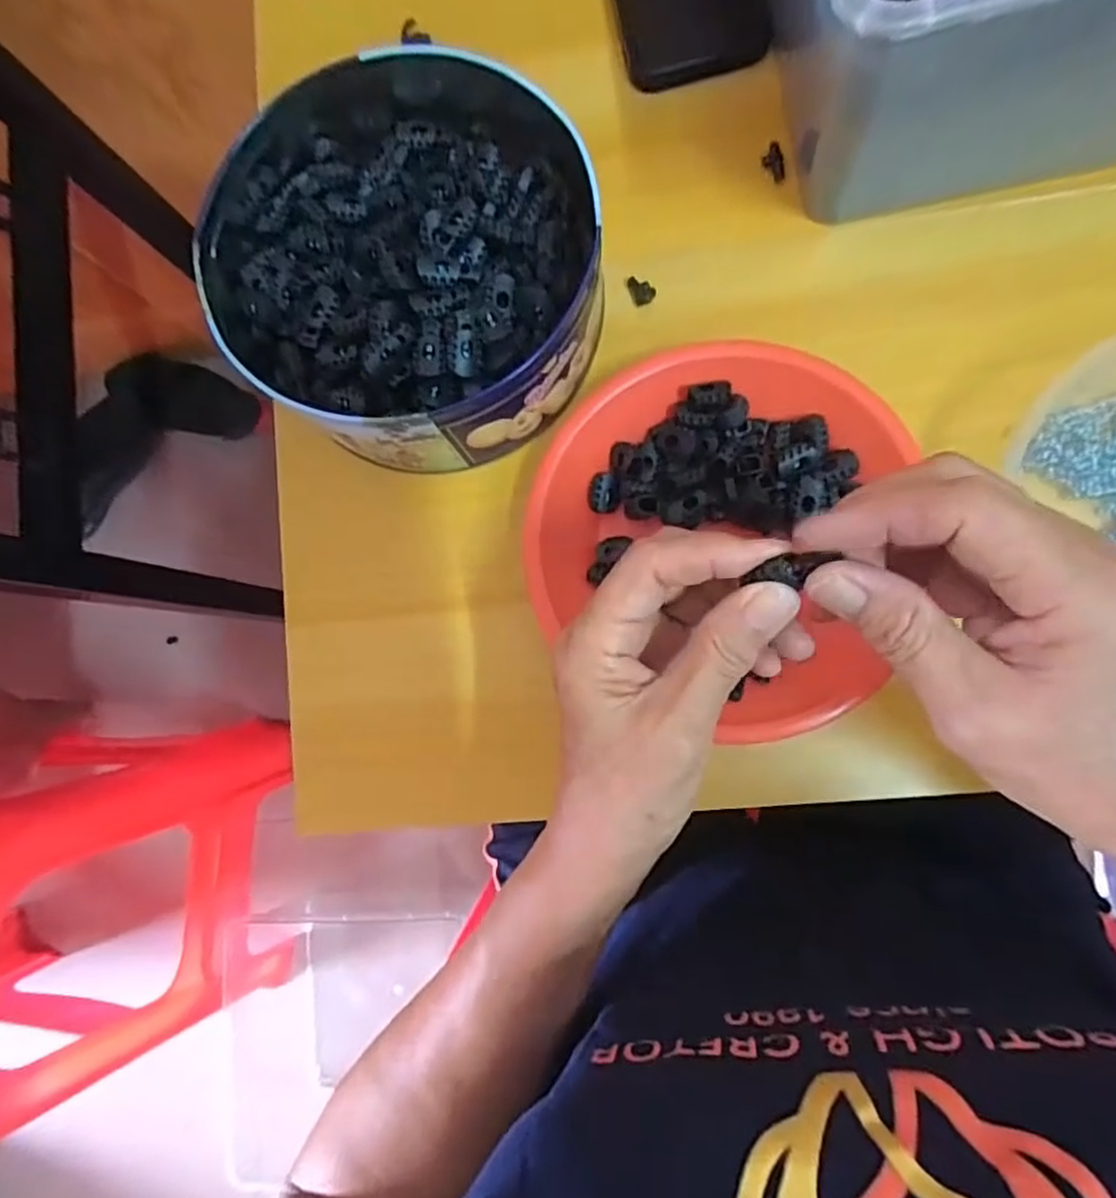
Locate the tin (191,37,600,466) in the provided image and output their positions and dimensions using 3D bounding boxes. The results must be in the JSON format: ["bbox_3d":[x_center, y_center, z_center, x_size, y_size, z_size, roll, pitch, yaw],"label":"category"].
[{"bbox_3d":[-0.083,-0.183,0.355,0.201,0.065,0.225,-40,81,3],"label":"tin"}]

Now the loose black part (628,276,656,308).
[{"bbox_3d":[0.046,-0.173,0.372,0.013,0.007,0.019,-17,83,6],"label":"loose black part"}]

